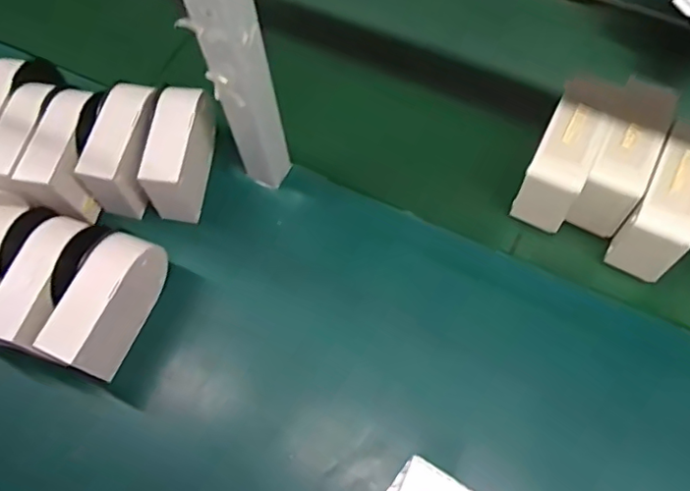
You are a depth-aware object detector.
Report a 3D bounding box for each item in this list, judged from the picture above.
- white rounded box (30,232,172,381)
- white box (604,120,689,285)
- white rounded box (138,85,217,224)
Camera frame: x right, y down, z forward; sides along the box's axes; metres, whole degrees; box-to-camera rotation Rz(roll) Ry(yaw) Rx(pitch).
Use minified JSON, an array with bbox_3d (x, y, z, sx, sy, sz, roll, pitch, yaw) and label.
[{"bbox_3d":[-0.233,0.062,0.587,0.043,0.106,0.132,22,68,12],"label":"white rounded box"},{"bbox_3d":[0.325,-0.038,0.595,0.061,0.101,0.117,29,70,14],"label":"white box"},{"bbox_3d":[-0.177,-0.101,0.642,0.052,0.099,0.125,5,66,5],"label":"white rounded box"}]

